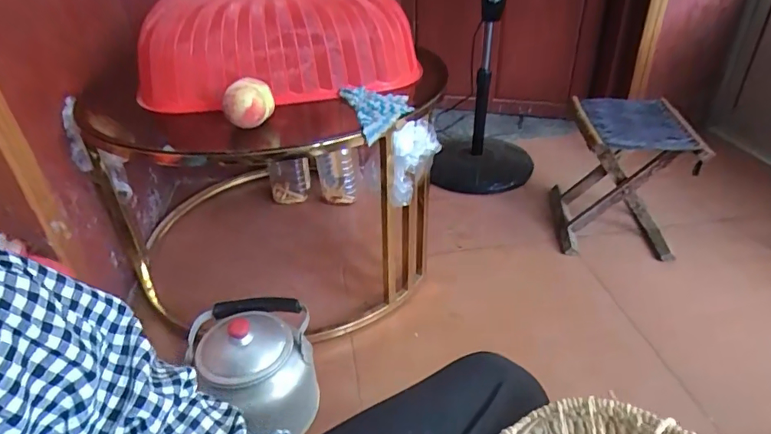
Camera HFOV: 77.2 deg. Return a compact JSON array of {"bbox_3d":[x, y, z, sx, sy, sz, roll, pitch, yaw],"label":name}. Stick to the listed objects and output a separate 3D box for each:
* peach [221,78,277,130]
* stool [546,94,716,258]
[{"bbox_3d":[-0.228,-0.186,0.811,0.073,0.079,0.073,-4,33,3],"label":"peach"},{"bbox_3d":[0.630,-0.114,1.321,0.299,0.326,0.314,0,34,9],"label":"stool"}]

